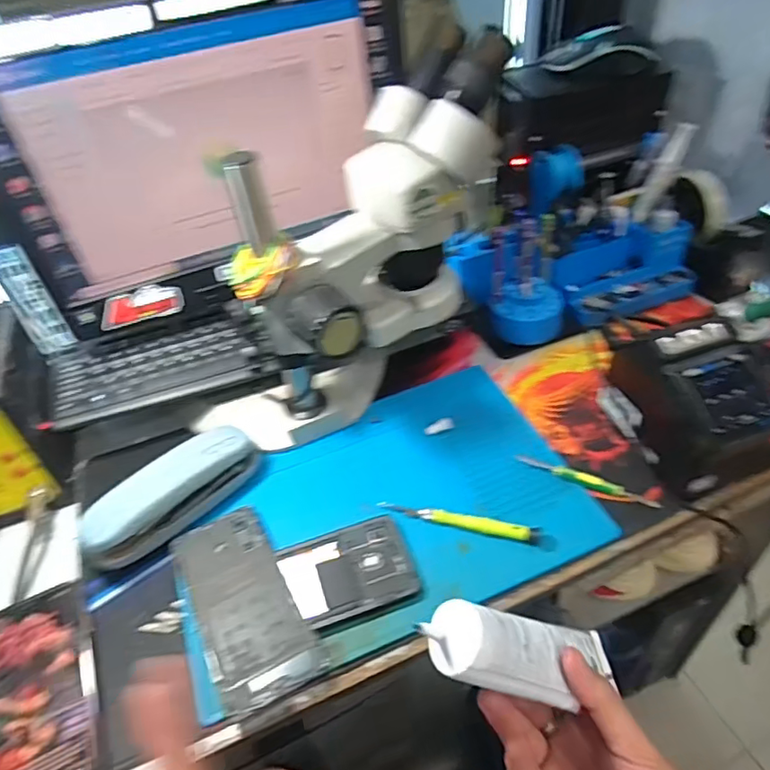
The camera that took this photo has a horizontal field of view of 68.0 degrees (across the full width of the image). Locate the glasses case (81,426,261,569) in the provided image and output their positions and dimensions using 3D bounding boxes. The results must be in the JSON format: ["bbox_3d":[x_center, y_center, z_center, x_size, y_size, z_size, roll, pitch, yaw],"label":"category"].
[{"bbox_3d":[-0.186,0.090,0.500,0.159,0.043,0.064,-35,51,-26],"label":"glasses case"}]

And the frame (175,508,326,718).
[{"bbox_3d":[-0.110,0.164,0.438,0.072,0.005,0.158,-26,47,-18],"label":"frame"}]

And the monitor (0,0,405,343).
[{"bbox_3d":[-0.151,-0.202,0.515,0.355,0.247,0.023,-21,46,-14],"label":"monitor"}]

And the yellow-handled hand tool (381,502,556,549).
[{"bbox_3d":[0.066,0.113,0.474,0.146,0.010,0.012,9,46,16],"label":"yellow-handled hand tool"}]

